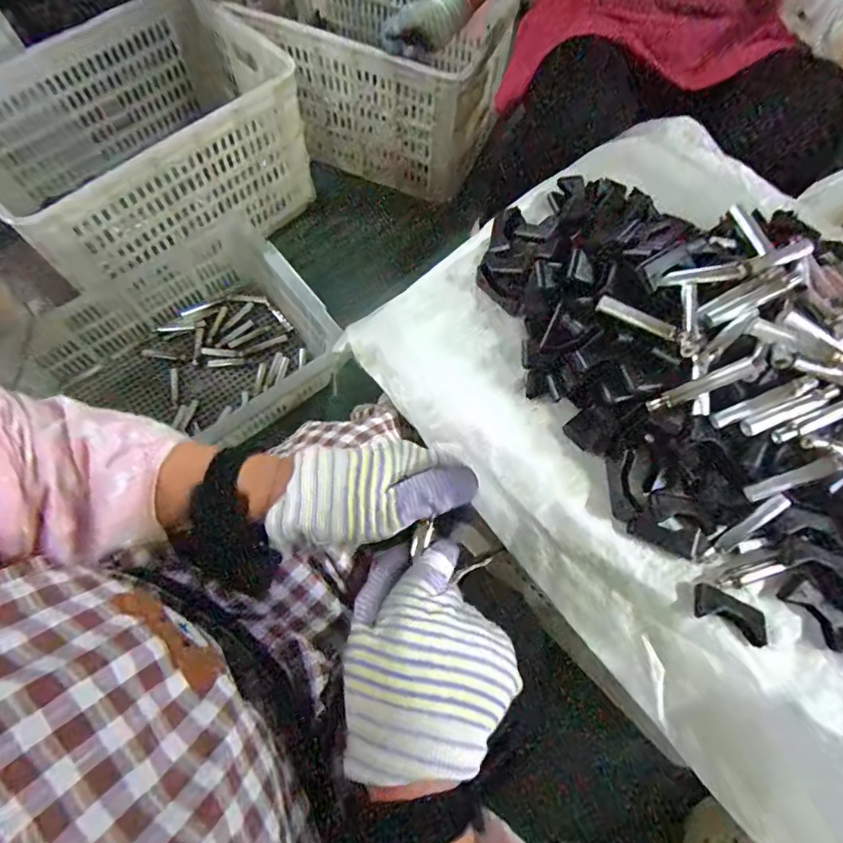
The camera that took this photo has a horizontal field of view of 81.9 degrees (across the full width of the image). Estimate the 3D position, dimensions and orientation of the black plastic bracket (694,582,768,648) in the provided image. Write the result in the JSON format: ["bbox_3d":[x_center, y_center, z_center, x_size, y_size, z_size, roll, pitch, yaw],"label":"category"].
[{"bbox_3d":[0.251,0.157,0.395,0.056,0.009,0.027,24,69,8],"label":"black plastic bracket"}]

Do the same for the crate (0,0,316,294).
[{"bbox_3d":[-0.499,-0.496,0.911,0.546,0.255,0.358,-38,74,-15],"label":"crate"}]

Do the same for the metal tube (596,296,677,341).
[{"bbox_3d":[0.191,-0.092,0.429,0.070,0.010,0.015,27,70,9],"label":"metal tube"}]

